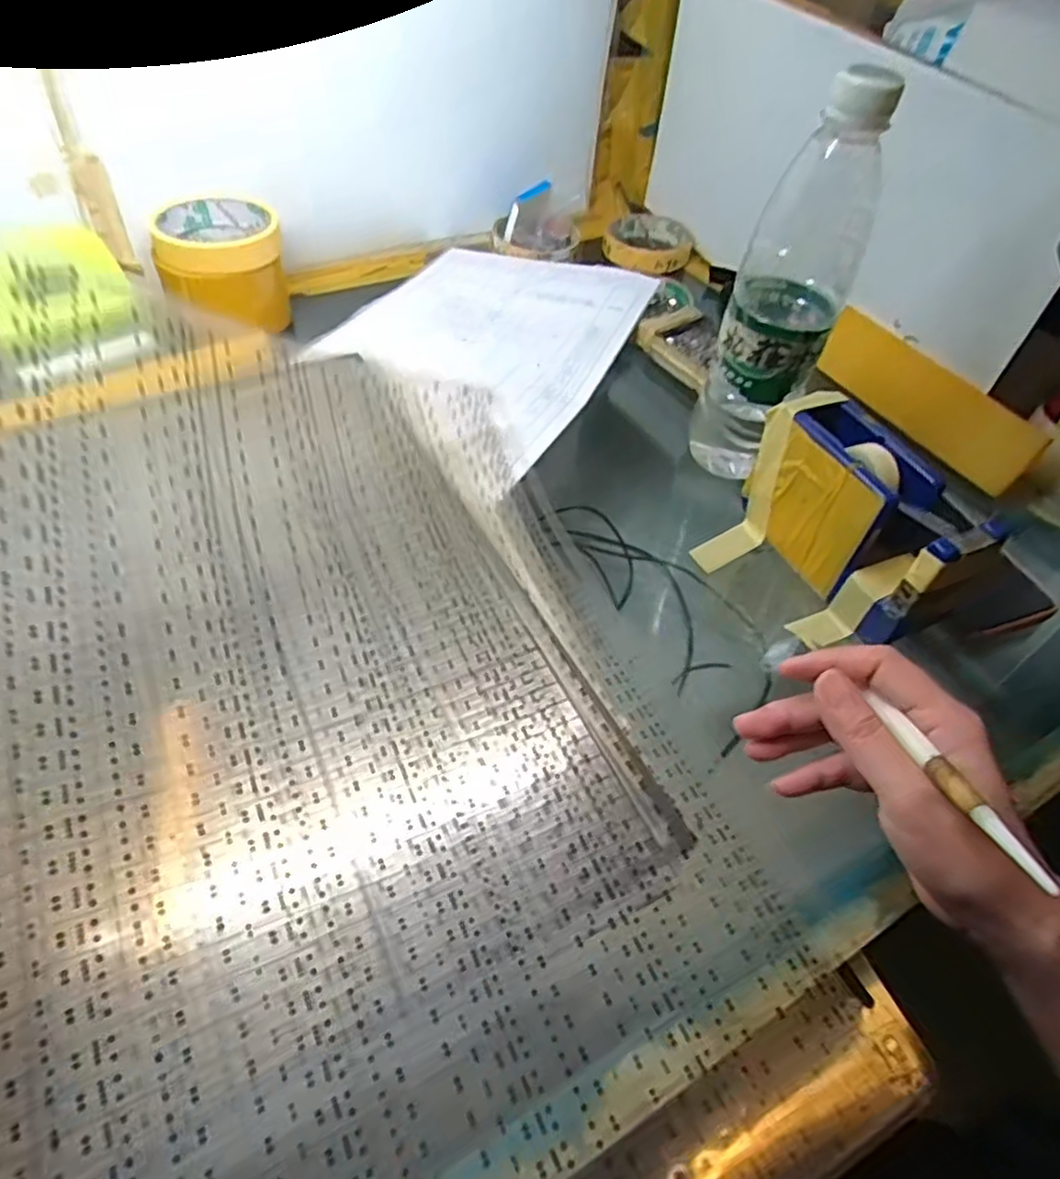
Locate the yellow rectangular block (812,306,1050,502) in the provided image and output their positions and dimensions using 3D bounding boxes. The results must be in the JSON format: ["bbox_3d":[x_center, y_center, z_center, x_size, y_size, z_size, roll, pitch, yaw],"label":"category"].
[{"bbox_3d":[0.293,-0.144,0.533,0.013,0.058,0.176,-23,55,-22],"label":"yellow rectangular block"}]

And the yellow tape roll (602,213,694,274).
[{"bbox_3d":[0.117,-0.343,0.705,0.084,0.024,0.095,12,50,6],"label":"yellow tape roll"}]

